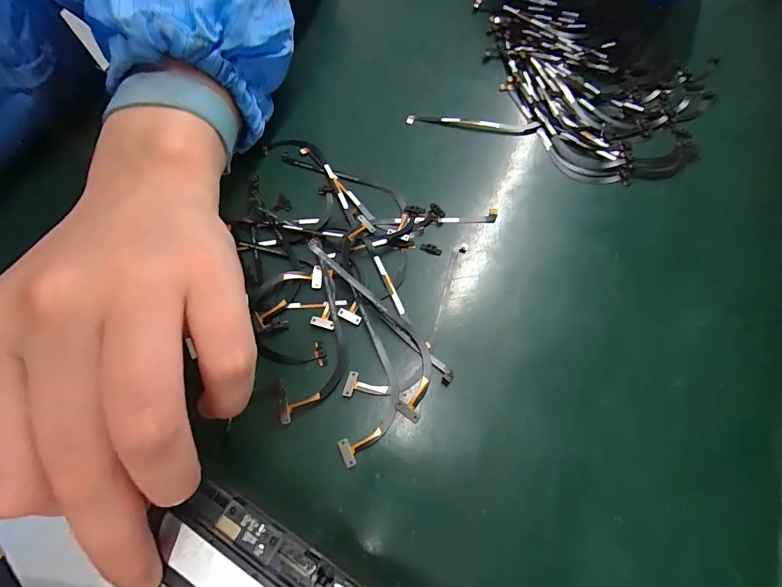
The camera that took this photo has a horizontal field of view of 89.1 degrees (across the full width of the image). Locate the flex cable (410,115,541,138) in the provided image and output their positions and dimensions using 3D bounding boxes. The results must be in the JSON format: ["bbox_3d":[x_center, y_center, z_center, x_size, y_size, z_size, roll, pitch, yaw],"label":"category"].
[{"bbox_3d":[0.045,-0.094,0.220,0.071,0.007,0.007,8,65,5],"label":"flex cable"}]

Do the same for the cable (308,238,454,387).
[{"bbox_3d":[-0.005,0.008,0.175,0.085,0.009,0.006,44,74,4],"label":"cable"}]

